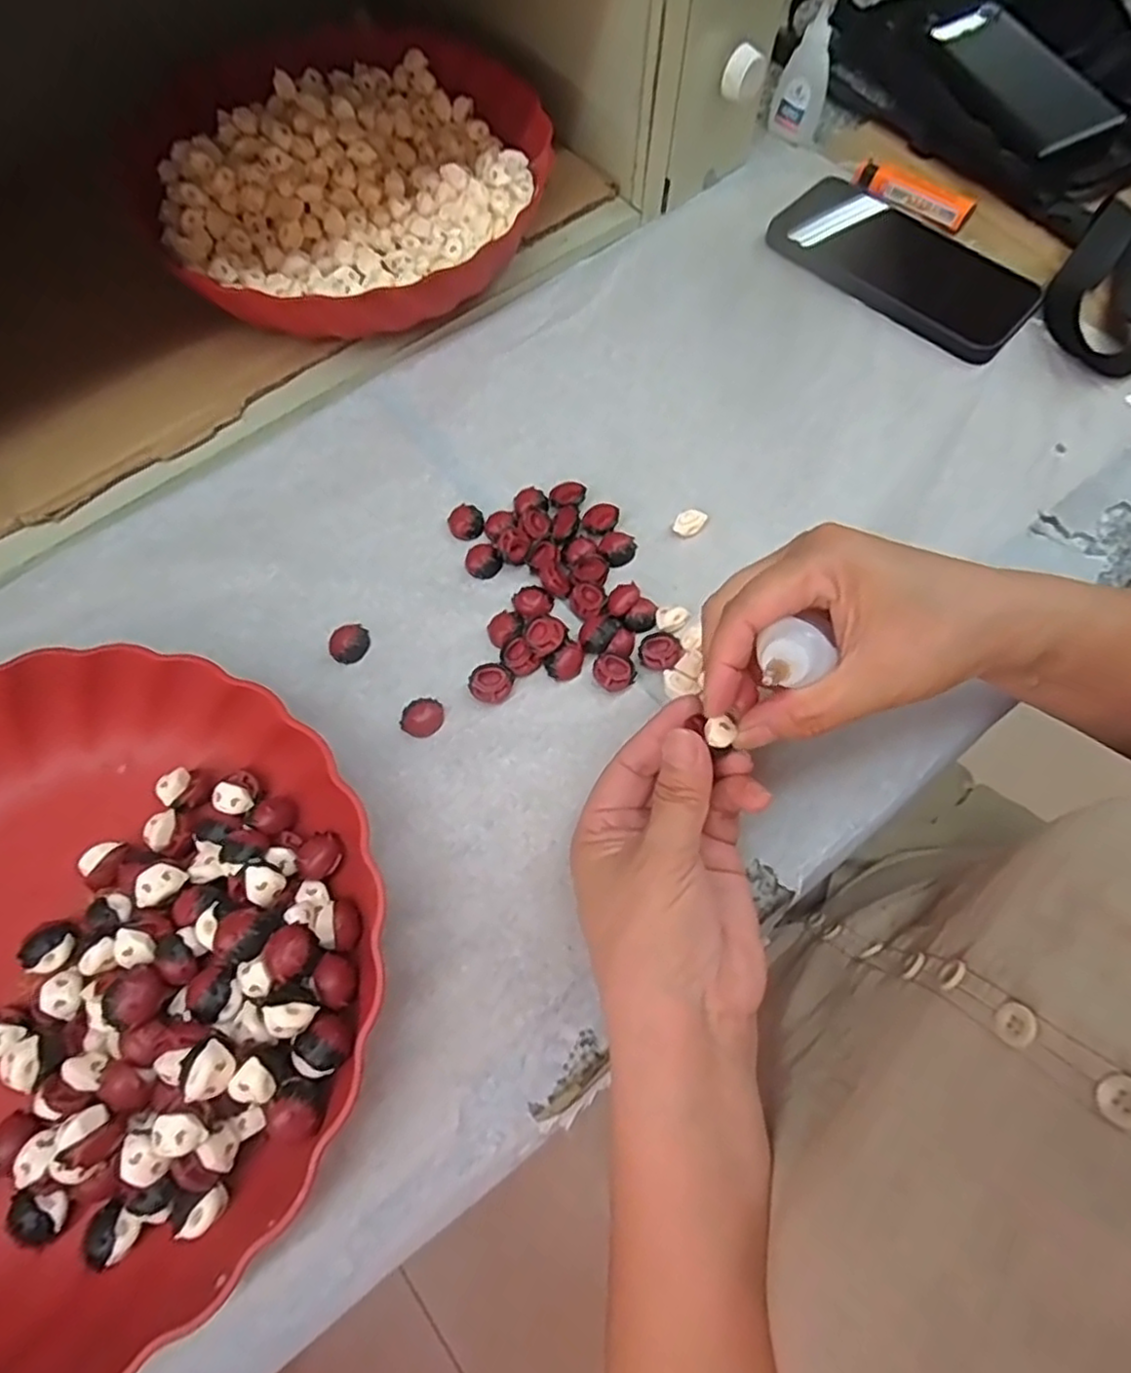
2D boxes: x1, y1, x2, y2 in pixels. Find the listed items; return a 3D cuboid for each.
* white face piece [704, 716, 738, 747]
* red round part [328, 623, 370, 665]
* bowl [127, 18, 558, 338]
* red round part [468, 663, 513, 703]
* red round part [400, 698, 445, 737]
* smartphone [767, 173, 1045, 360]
[{"bbox_3d":[0.058,0.017,0.252,0.010,0.004,0.010,0,69,-1],"label":"white face piece"},{"bbox_3d":[-0.107,-0.022,0.334,0.021,0.007,0.018,-40,74,-15],"label":"red round part"},{"bbox_3d":[-0.133,-0.309,0.419,0.231,0.056,0.247,0,69,-1],"label":"bowl"},{"bbox_3d":[-0.036,-0.001,0.324,0.018,0.010,0.019,0,69,-1],"label":"red round part"},{"bbox_3d":[-0.068,0.014,0.319,0.019,0.007,0.019,0,69,-1],"label":"red round part"},{"bbox_3d":[0.216,-0.269,0.427,0.160,0.015,0.087,40,73,14],"label":"smartphone"}]

